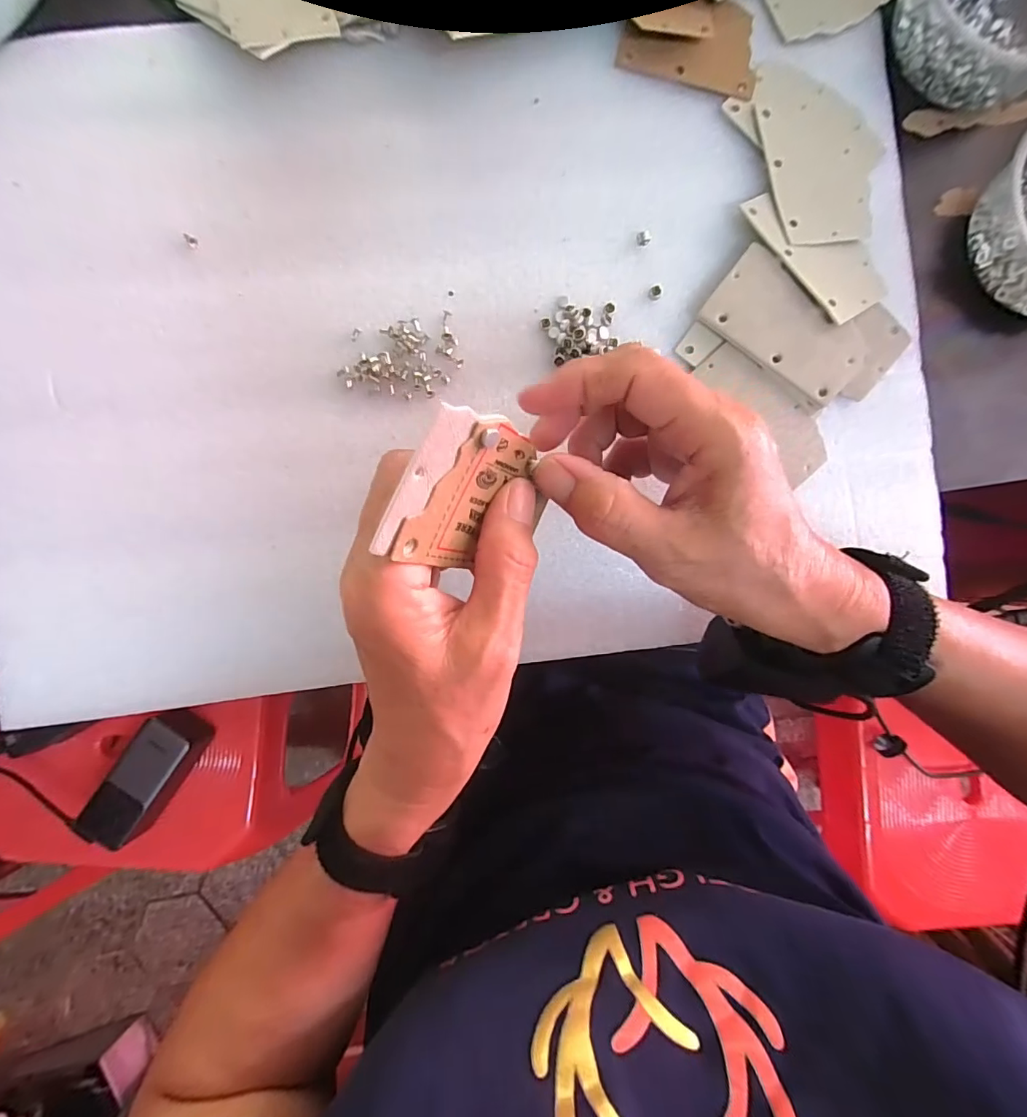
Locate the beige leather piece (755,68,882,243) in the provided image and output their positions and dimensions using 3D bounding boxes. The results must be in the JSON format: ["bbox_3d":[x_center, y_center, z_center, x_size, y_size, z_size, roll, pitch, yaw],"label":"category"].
[{"bbox_3d":[0.174,-0.228,0.274,0.067,0.009,0.105,-10,89,-3],"label":"beige leather piece"}]

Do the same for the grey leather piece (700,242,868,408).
[{"bbox_3d":[0.149,-0.126,0.265,0.085,0.006,0.049,40,90,3],"label":"grey leather piece"}]

